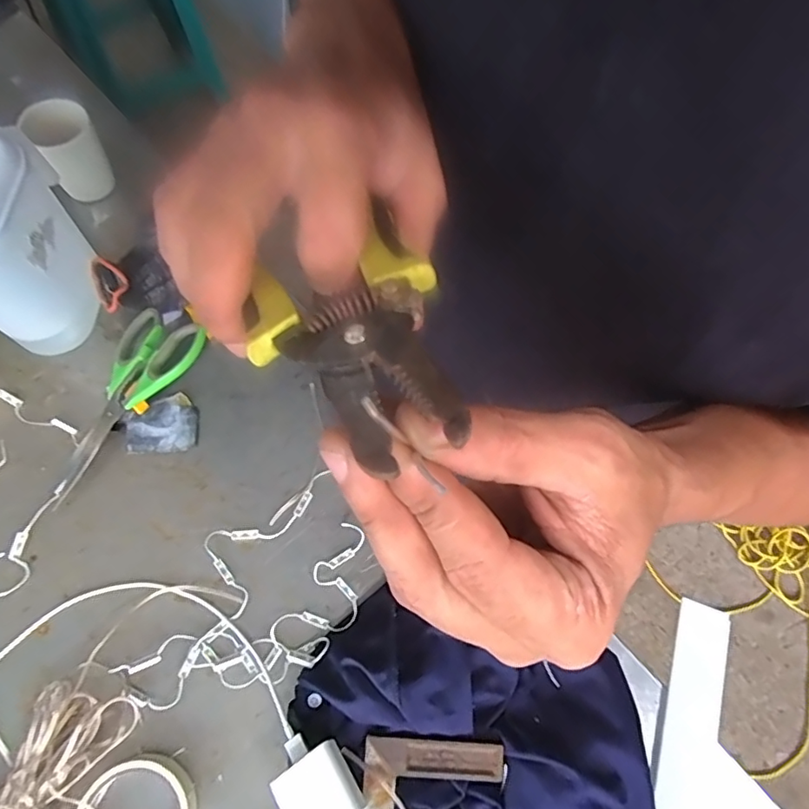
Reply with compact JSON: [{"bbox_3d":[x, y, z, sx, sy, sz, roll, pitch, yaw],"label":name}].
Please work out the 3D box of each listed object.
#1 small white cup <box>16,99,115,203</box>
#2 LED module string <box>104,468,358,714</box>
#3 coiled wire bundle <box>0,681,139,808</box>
[{"bbox_3d":[-0.381,-0.290,0.634,0.071,0.094,0.066,-42,76,-15],"label":"small white cup"},{"bbox_3d":[-0.146,0.183,0.506,0.228,0.015,0.149,-25,72,-11],"label":"LED module string"},{"bbox_3d":[-0.299,0.313,0.432,0.085,0.049,0.182,28,71,8],"label":"coiled wire bundle"}]

